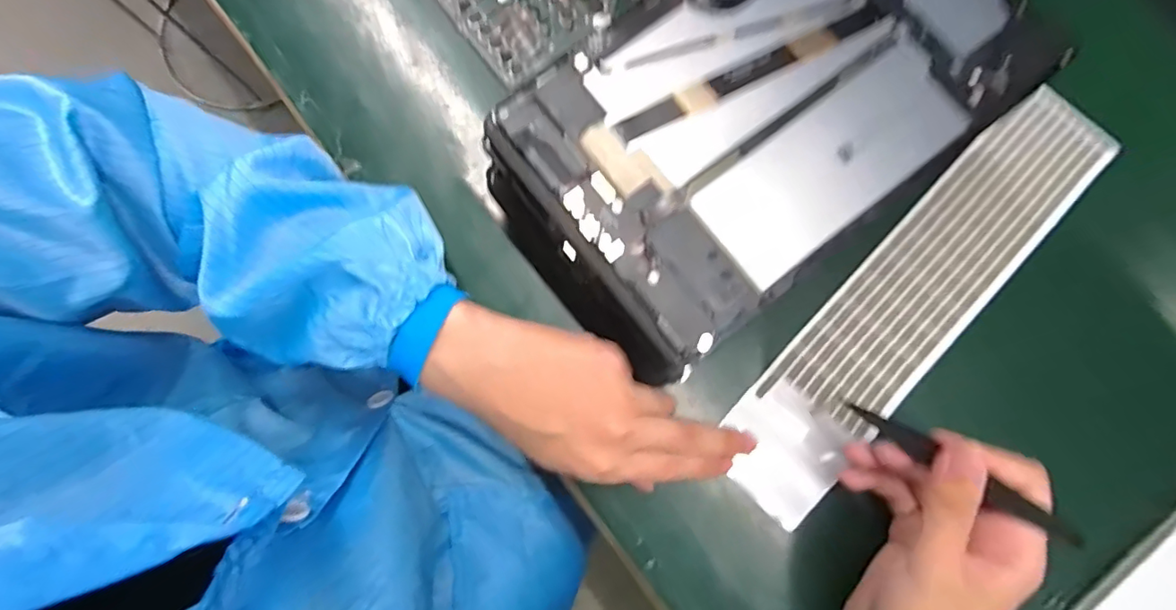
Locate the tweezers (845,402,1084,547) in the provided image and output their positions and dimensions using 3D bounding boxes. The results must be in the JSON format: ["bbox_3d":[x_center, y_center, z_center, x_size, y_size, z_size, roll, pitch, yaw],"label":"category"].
[{"bbox_3d":[0.174,0.078,0.261,0.107,0.009,0.010,32,82,20],"label":"tweezers"}]

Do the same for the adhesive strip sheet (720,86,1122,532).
[{"bbox_3d":[0.204,-0.007,0.341,0.071,0.008,0.318,43,83,8],"label":"adhesive strip sheet"}]

